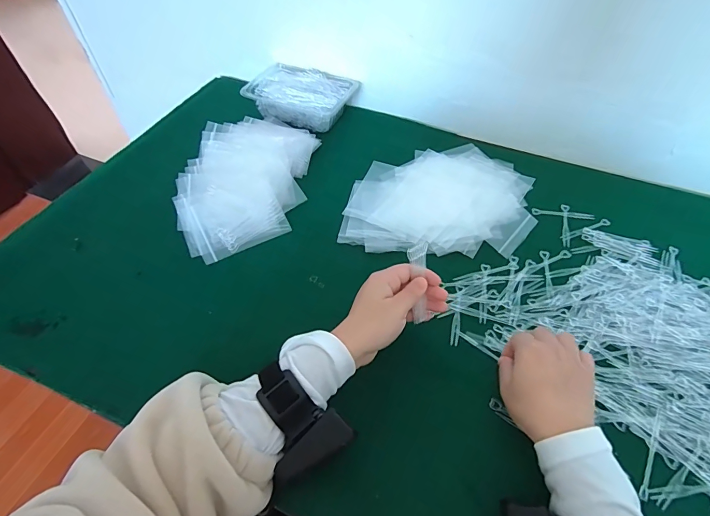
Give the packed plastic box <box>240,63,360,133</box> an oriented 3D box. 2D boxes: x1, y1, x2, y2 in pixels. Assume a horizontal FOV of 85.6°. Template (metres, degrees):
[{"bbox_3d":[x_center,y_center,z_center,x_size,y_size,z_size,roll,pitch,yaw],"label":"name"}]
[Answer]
[{"bbox_3d":[-0.096,-0.288,0.691,0.178,0.056,0.125,22,55,15],"label":"packed plastic box"}]

